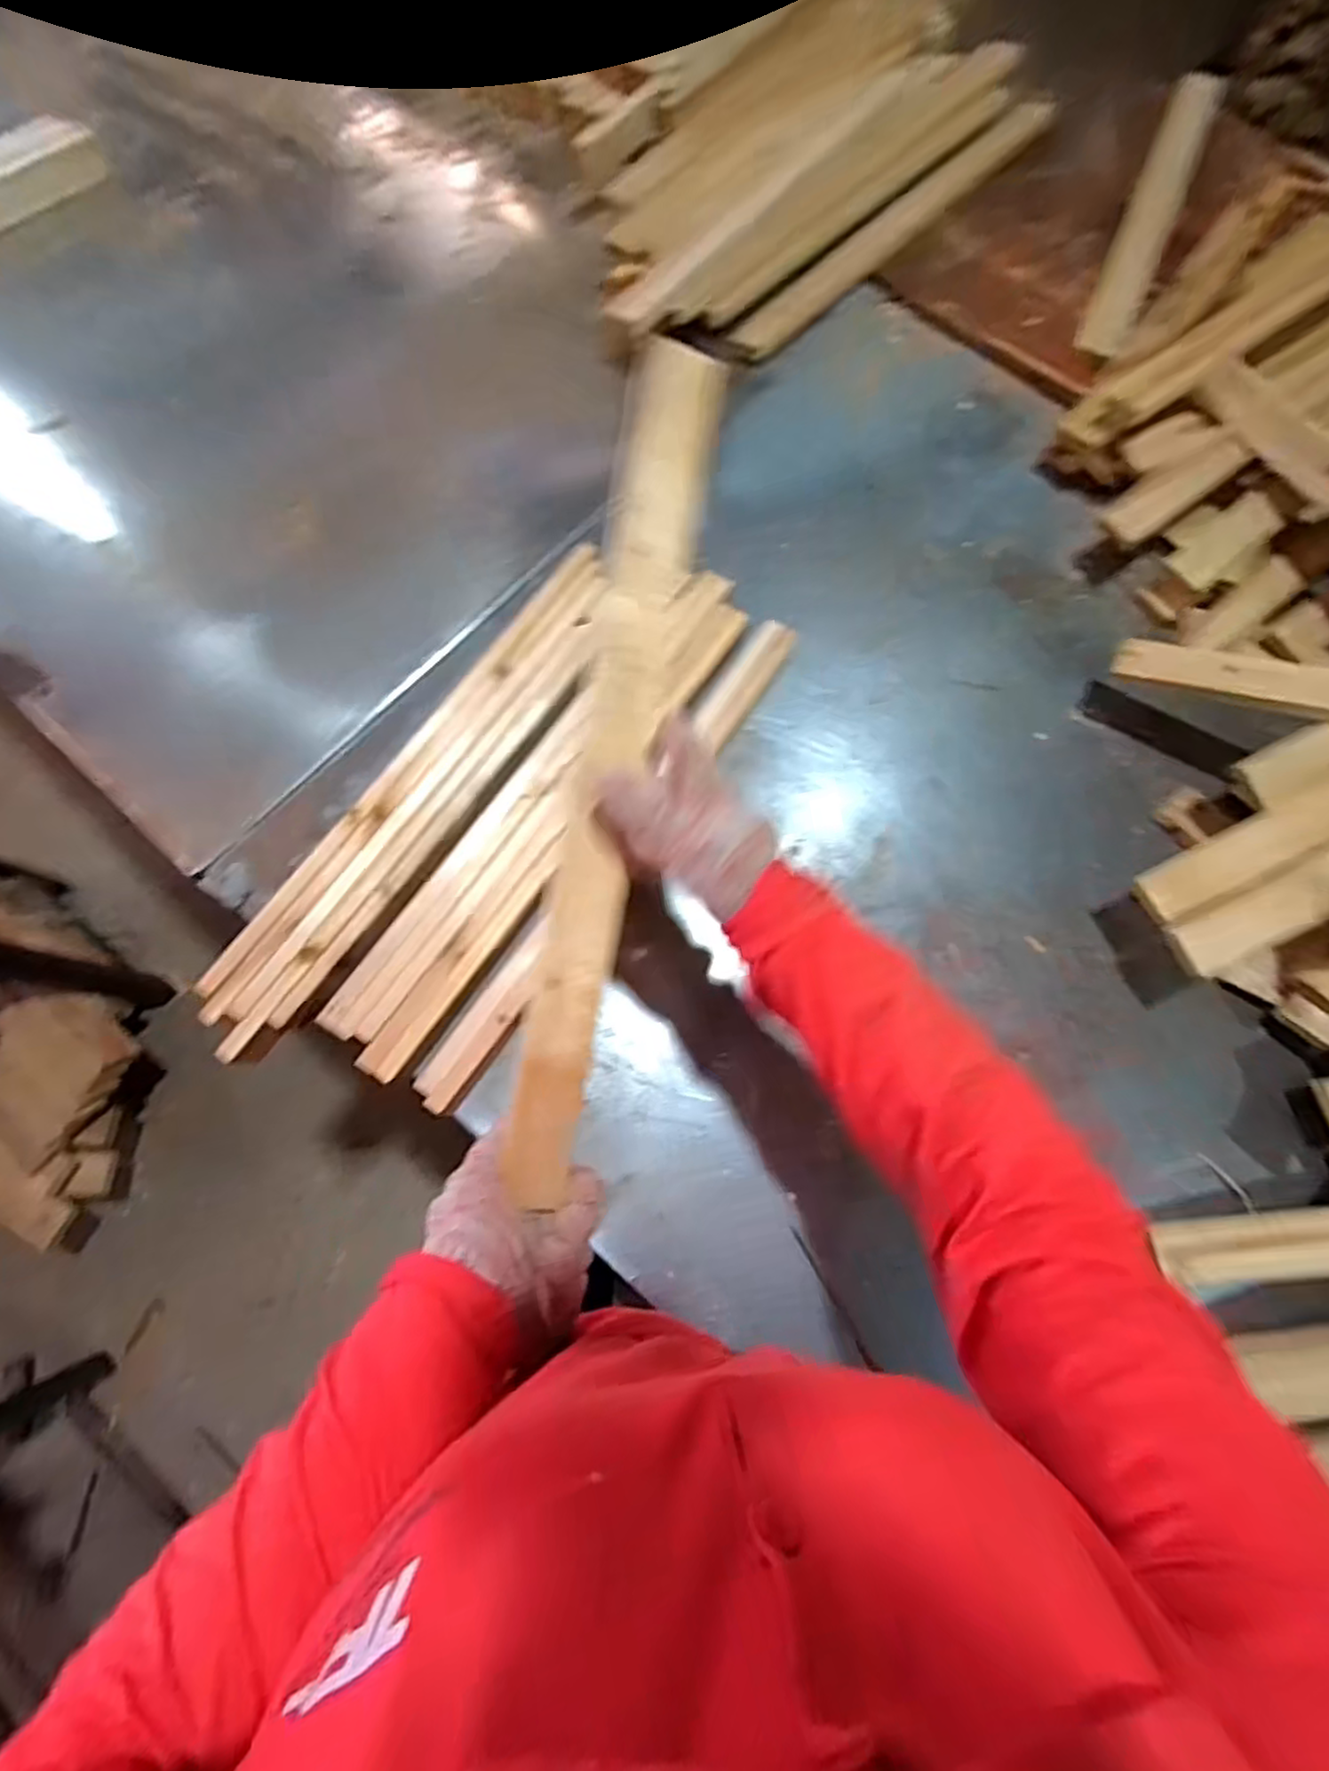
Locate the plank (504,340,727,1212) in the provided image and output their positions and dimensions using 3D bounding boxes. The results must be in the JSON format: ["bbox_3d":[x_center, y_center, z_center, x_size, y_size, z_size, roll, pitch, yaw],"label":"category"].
[{"bbox_3d":[-0.032,-0.061,0.404,0.045,0.022,0.471,10,92,2],"label":"plank"}]

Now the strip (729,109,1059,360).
[{"bbox_3d":[0.271,-0.741,0.793,0.049,0.028,0.524,43,79,10],"label":"strip"}]

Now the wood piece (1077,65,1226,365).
[{"bbox_3d":[0.550,-0.769,0.801,0.051,0.021,0.453,25,76,6],"label":"wood piece"}]

